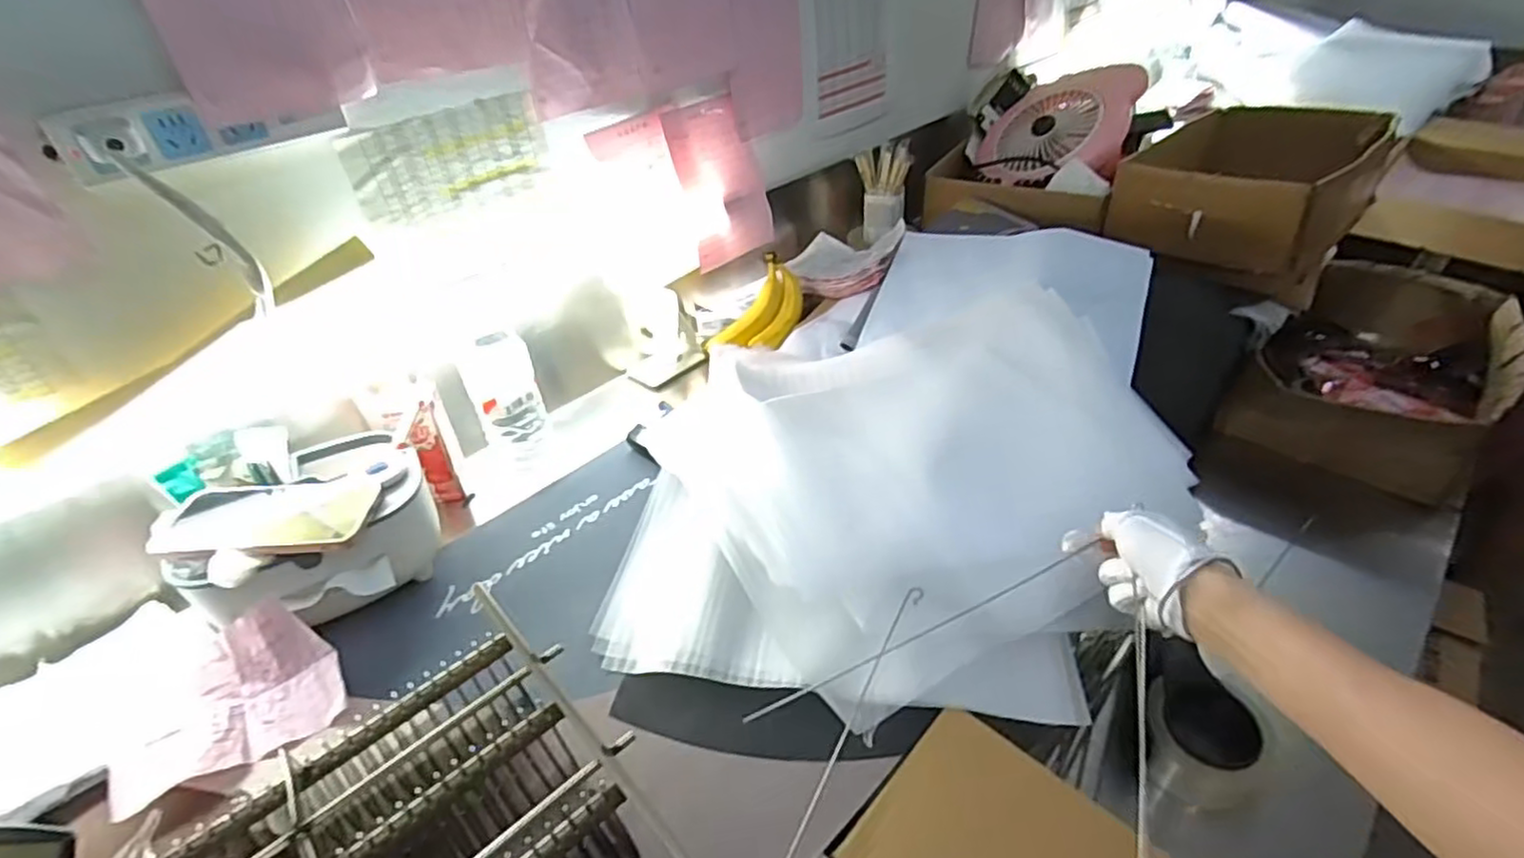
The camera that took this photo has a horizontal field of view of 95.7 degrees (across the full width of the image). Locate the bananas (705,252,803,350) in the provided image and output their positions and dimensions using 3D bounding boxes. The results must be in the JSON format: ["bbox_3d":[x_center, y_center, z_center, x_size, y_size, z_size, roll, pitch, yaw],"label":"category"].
[{"bbox_3d":[0.000,-0.169,0.972,0.070,0.080,0.166,19,44,28],"label":"bananas"}]

